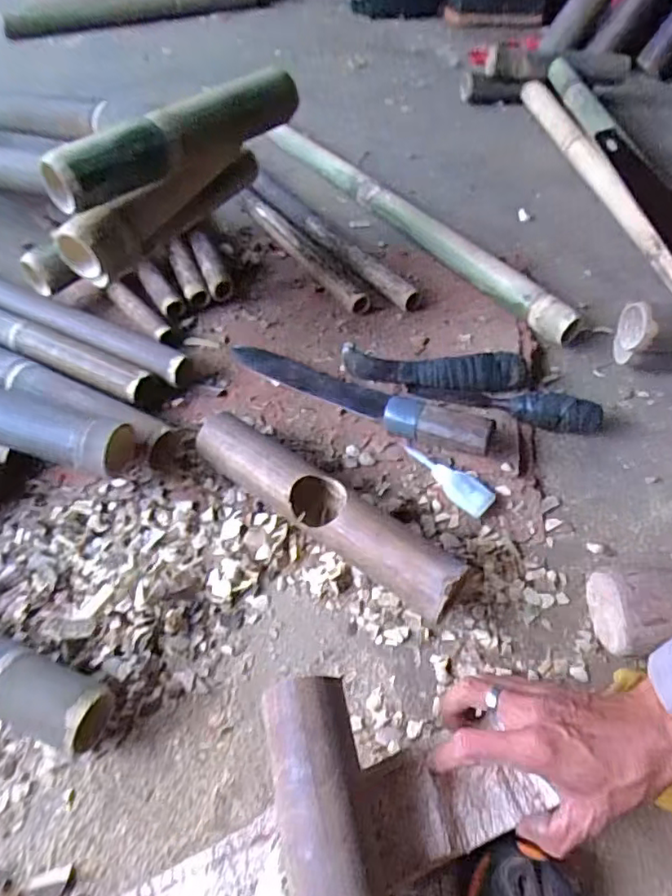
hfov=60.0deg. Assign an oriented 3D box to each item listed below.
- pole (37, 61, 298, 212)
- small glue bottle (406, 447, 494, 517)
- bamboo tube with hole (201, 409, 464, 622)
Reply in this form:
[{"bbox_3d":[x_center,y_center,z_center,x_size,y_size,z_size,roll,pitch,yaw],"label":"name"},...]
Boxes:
[{"bbox_3d":[-0.154,-0.303,0.573,0.063,0.052,0.273,36,59,24],"label":"pole"},{"bbox_3d":[0.111,0.031,0.583,0.098,0.016,0.033,33,58,22],"label":"small glue bottle"},{"bbox_3d":[-0.014,0.055,0.527,0.275,0.067,0.050,33,58,22],"label":"bamboo tube with hole"}]

